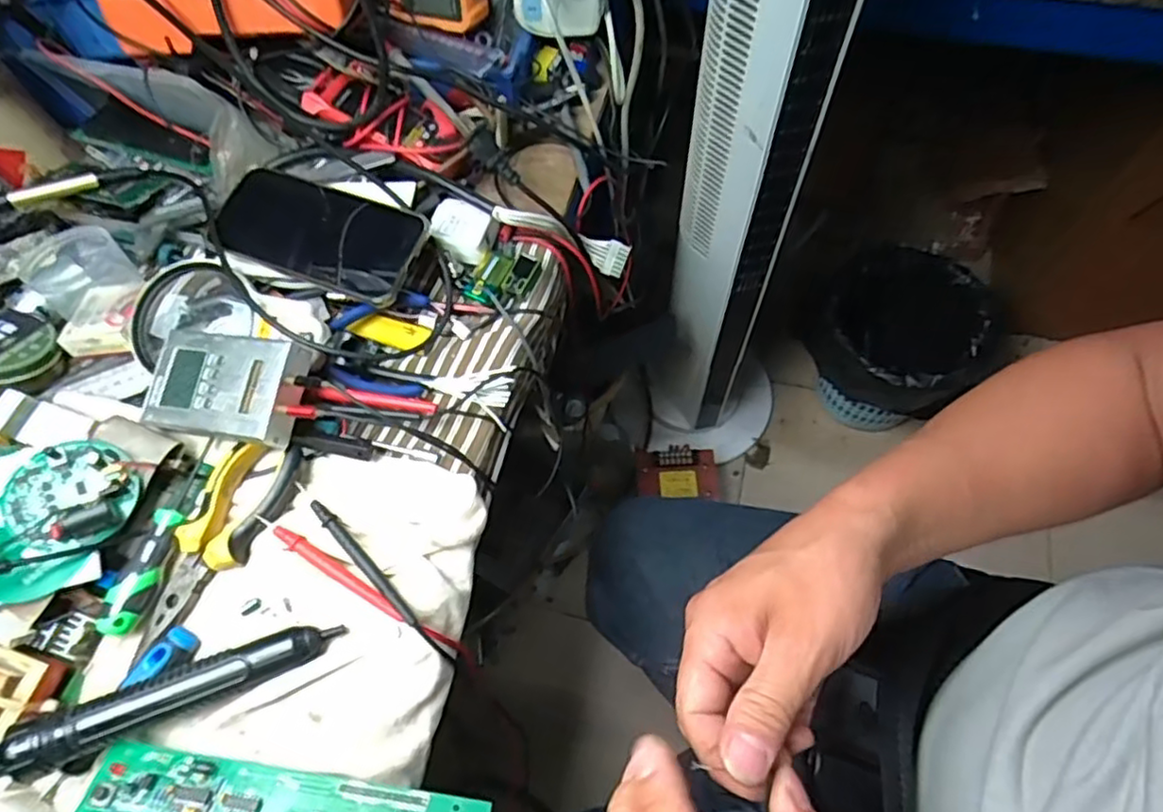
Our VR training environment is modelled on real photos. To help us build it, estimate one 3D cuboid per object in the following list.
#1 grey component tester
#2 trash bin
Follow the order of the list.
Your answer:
[{"bbox_3d":[-0.241,-0.013,0.459,0.106,0.022,0.068,8,78,15],"label":"grey component tester"},{"bbox_3d":[0.522,-0.103,1.160,0.250,0.266,0.297,16,65,10],"label":"trash bin"}]

